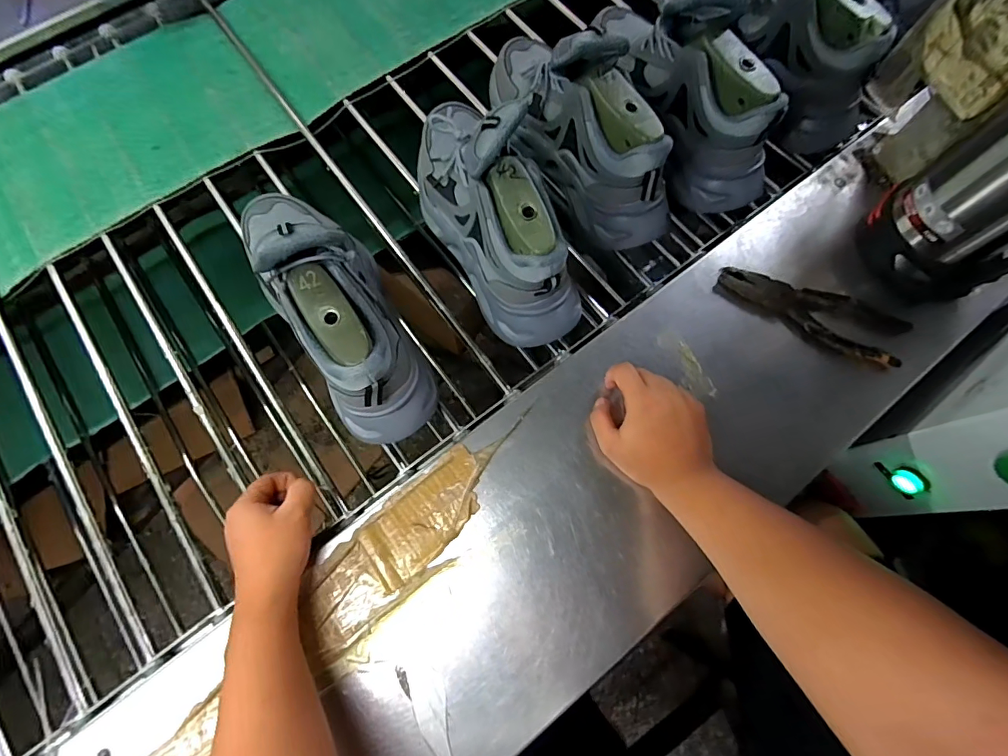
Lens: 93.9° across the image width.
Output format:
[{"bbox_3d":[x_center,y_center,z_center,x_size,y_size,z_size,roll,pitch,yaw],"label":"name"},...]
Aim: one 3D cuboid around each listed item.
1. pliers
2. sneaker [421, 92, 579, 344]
[{"bbox_3d":[0.320,-0.067,0.494,0.192,0.020,0.055,21,75,6],"label":"pliers"},{"bbox_3d":[-0.012,-0.170,0.474,0.103,0.140,0.251,-22,74,-7],"label":"sneaker"}]

